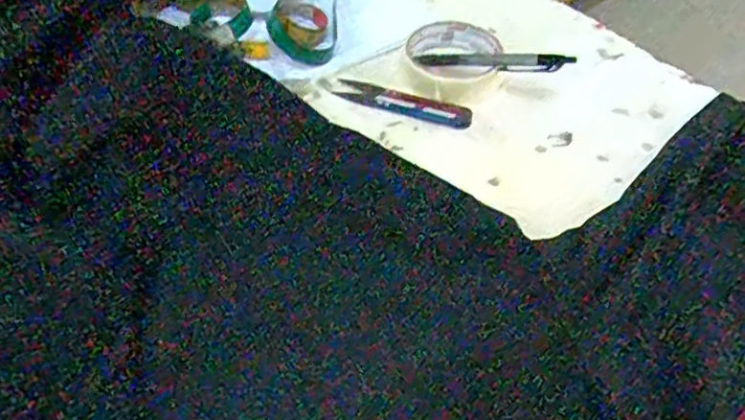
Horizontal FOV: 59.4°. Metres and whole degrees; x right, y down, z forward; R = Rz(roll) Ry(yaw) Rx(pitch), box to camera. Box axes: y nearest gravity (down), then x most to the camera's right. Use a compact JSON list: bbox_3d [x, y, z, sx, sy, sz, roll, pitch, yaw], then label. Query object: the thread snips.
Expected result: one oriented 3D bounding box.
[{"bbox_3d":[0.023,-0.088,0.535,0.115,0.015,0.026,20,51,15],"label":"thread snips"}]

